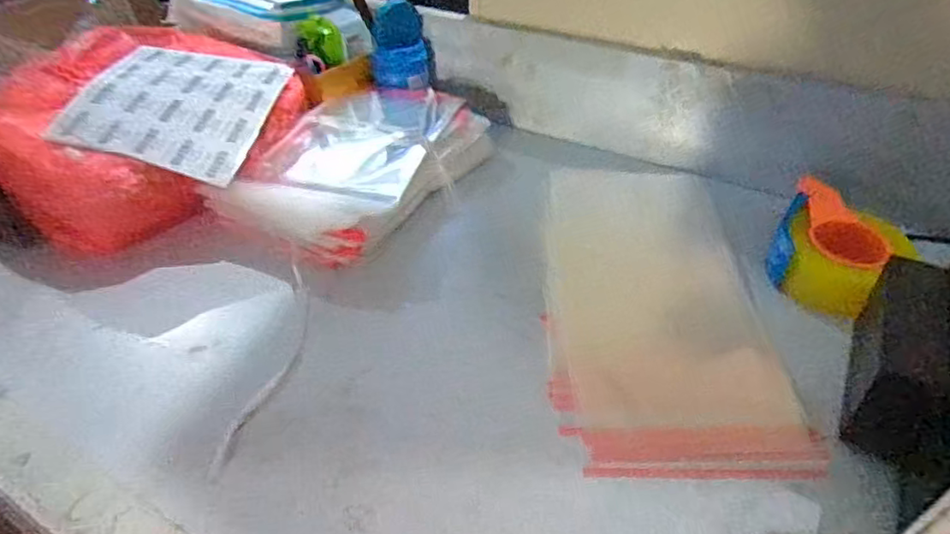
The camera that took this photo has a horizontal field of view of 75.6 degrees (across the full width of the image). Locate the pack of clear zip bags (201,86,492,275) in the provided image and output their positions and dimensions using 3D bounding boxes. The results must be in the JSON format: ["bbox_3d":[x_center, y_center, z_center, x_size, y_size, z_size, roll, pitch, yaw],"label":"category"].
[{"bbox_3d":[-0.138,-0.147,0.816,0.243,0.064,0.370,18,44,19],"label":"pack of clear zip bags"}]

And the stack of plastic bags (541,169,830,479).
[{"bbox_3d":[0.188,0.020,0.672,0.219,0.012,0.457,1,41,1],"label":"stack of plastic bags"}]

